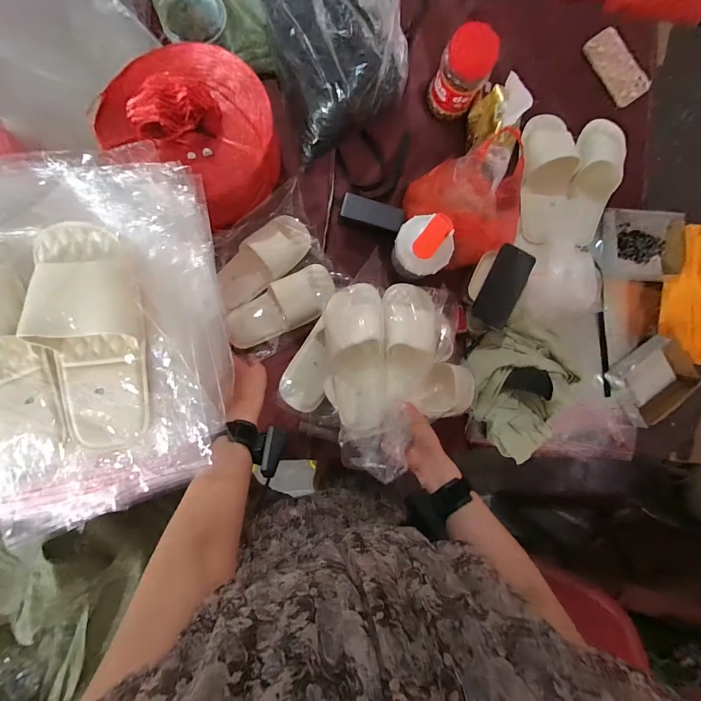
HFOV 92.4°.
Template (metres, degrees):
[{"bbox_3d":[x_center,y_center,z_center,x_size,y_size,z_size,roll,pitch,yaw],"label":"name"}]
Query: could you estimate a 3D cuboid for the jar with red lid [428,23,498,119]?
[{"bbox_3d":[0.217,-0.541,0.674,0.104,0.145,0.096,32,88,-4],"label":"jar with red lid"}]

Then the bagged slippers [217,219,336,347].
[{"bbox_3d":[-0.165,-0.135,0.676,0.231,0.064,0.199,-28,93,-4],"label":"bagged slippers"}]

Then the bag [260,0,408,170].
[{"bbox_3d":[-0.013,-0.594,0.625,0.269,0.149,0.349,-16,92,-5],"label":"bag"}]

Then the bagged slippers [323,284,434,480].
[{"bbox_3d":[0.058,0.037,0.558,0.192,0.099,0.302,-1,91,-5],"label":"bagged slippers"}]

